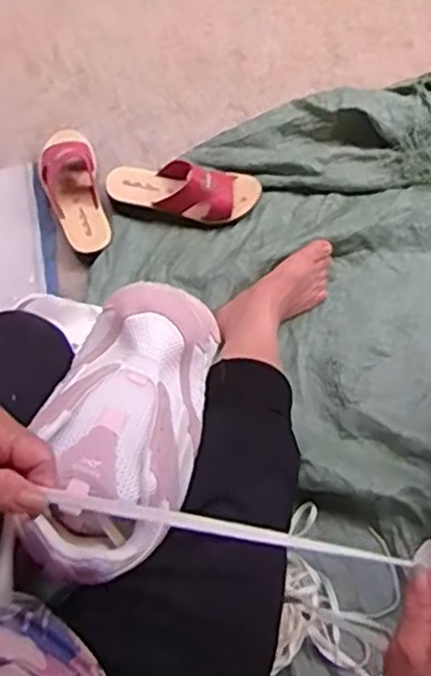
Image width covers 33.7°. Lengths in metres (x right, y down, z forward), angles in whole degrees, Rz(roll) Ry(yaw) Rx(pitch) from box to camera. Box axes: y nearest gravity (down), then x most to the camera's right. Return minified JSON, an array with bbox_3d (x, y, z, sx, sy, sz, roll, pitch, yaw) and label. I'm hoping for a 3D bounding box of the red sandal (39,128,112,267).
[{"bbox_3d":[-0.214,-0.220,1.061,0.085,0.058,0.227,-12,66,-8],"label":"red sandal"}]

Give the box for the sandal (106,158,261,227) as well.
[{"bbox_3d":[-0.048,-0.228,1.072,0.228,0.068,0.089,7,65,1],"label":"sandal"}]

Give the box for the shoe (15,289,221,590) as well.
[{"bbox_3d":[-0.072,0.066,0.576,0.117,0.087,0.248,14,57,4],"label":"shoe"}]

